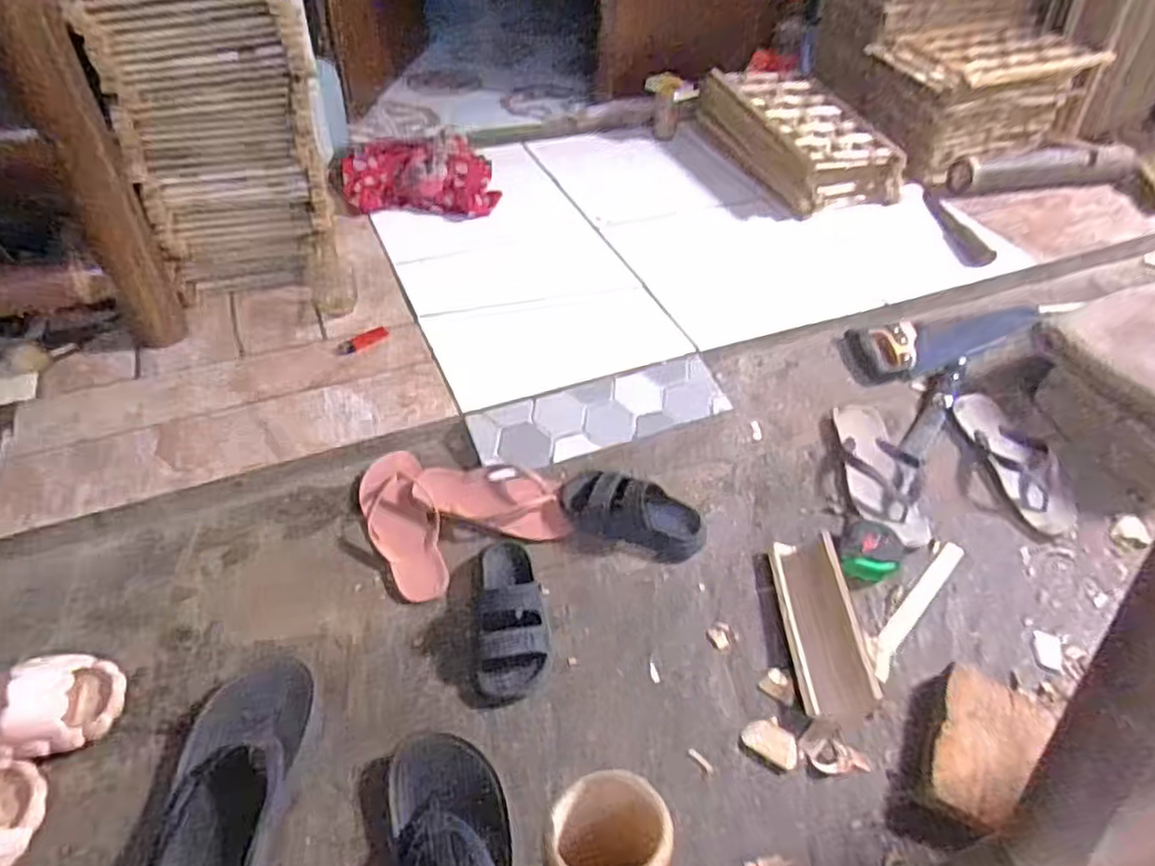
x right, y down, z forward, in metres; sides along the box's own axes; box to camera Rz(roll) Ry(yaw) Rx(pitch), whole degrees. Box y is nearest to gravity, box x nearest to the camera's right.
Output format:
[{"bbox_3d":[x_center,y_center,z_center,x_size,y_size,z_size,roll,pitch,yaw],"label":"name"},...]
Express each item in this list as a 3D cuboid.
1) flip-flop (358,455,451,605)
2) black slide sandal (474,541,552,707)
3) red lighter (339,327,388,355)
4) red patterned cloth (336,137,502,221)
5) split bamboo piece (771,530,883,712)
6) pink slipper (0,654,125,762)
[{"bbox_3d":[-0.228,0.116,0.927,0.088,0.026,0.224,-18,50,-21],"label":"flip-flop"},{"bbox_3d":[-0.075,0.210,0.827,0.081,0.058,0.197,-1,46,-6],"label":"black slide sandal"},{"bbox_3d":[-0.339,-0.147,1.118,0.084,0.015,0.031,-27,53,-27],"label":"red lighter"},{"bbox_3d":[-0.329,-0.538,1.452,0.317,0.049,0.270,-3,46,-8],"label":"red patterned cloth"},{"bbox_3d":[0.298,0.229,0.867,0.080,0.055,0.234,1,46,-5],"label":"split bamboo piece"},{"bbox_3d":[-0.565,0.288,0.724,0.170,0.056,0.099,-11,48,-16],"label":"pink slipper"}]

